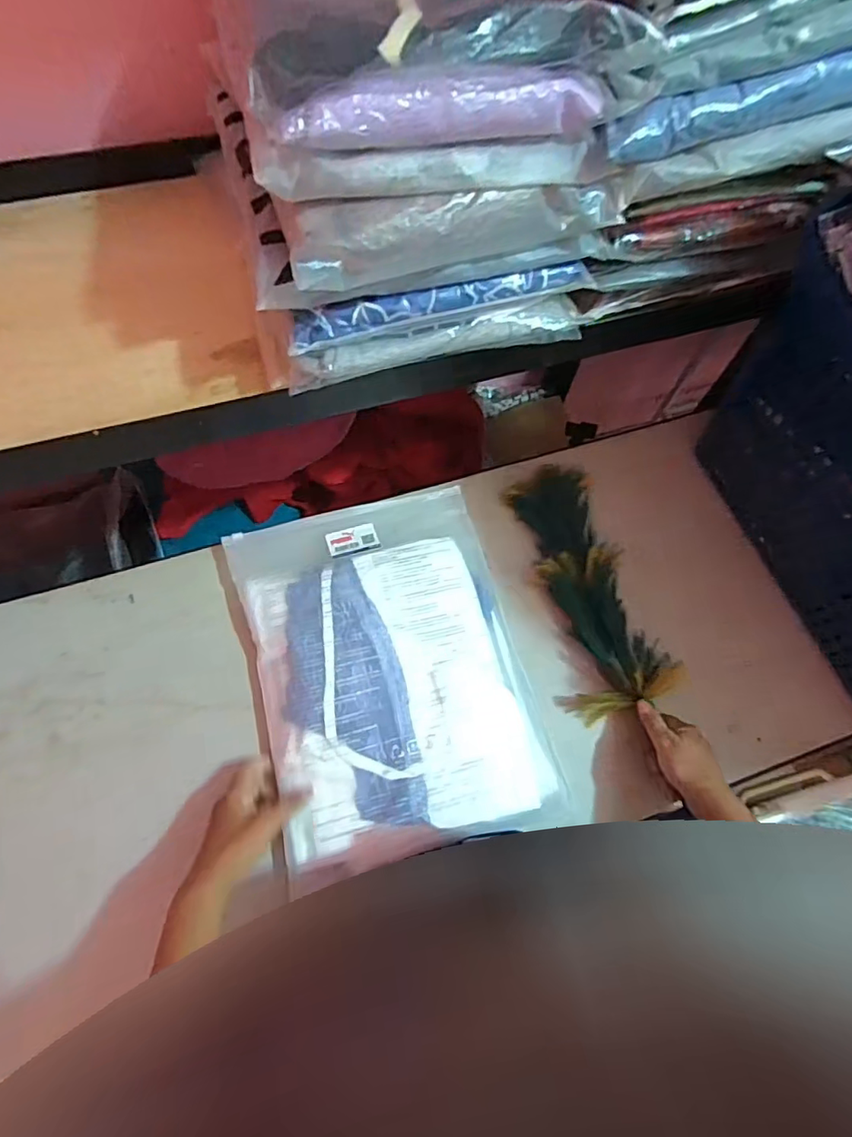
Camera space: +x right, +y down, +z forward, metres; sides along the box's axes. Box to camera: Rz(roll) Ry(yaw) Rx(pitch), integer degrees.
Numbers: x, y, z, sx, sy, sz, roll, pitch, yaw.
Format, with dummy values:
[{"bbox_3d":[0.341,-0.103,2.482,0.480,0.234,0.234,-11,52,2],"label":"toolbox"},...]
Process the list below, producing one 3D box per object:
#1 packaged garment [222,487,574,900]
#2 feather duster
[{"bbox_3d":[-0.042,0.097,0.593,0.282,0.041,0.387,-15,69,-9],"label":"packaged garment"},{"bbox_3d":[0.184,0.016,0.637,0.115,0.052,0.294,-13,69,-8],"label":"feather duster"}]

